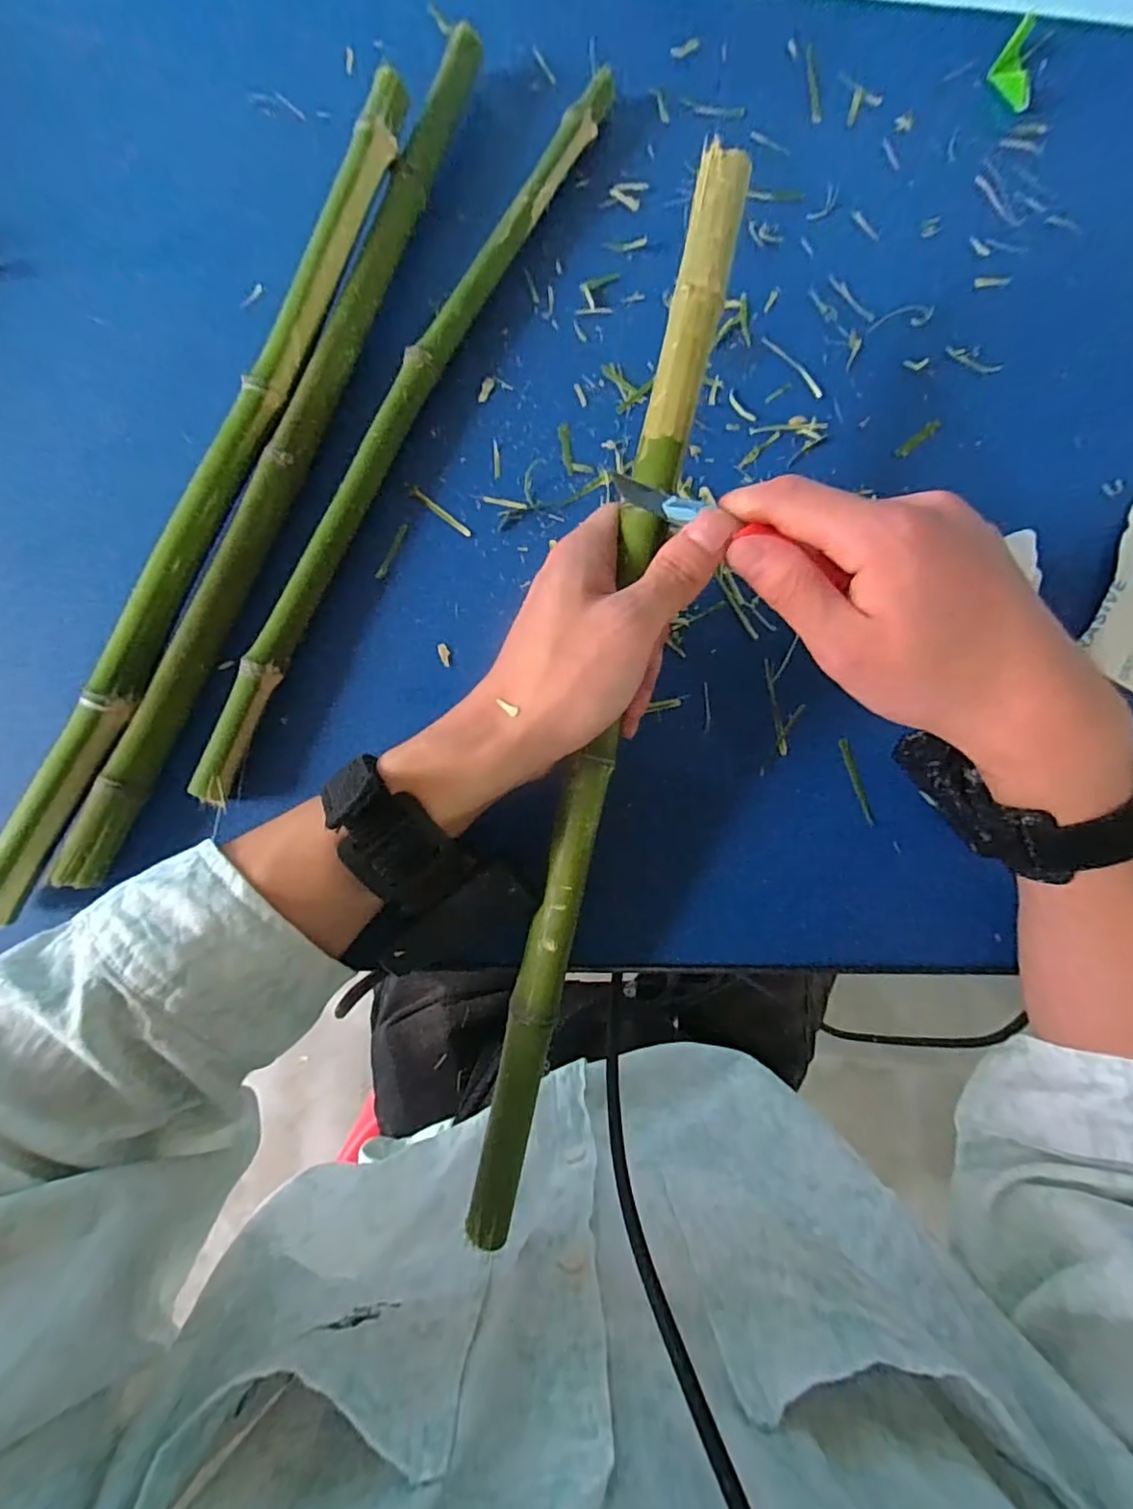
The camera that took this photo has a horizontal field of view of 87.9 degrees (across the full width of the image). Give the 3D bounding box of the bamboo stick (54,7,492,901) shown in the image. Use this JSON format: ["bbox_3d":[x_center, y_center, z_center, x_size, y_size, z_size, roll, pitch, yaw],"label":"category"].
[{"bbox_3d":[-0.141,-0.176,0.310,0.022,0.019,0.498,20,82,-1],"label":"bamboo stick"}]

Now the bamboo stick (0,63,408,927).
[{"bbox_3d":[-0.173,-0.141,0.296,0.022,0.025,0.460,21,82,-1],"label":"bamboo stick"}]

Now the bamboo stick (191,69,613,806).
[{"bbox_3d":[-0.080,-0.191,0.318,0.023,0.018,0.462,25,81,-1],"label":"bamboo stick"}]

